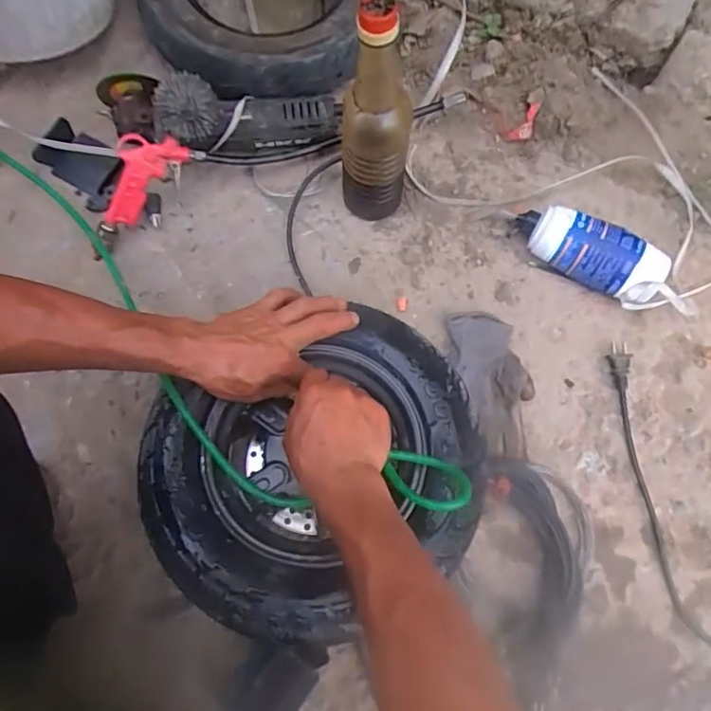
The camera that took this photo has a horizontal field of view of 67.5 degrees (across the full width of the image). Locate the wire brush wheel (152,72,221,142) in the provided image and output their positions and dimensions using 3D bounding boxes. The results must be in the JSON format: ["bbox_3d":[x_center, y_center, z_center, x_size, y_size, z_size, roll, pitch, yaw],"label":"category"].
[{"bbox_3d":[-0.202,-0.295,0.635,0.075,0.045,0.073,-6,111,-15],"label":"wire brush wheel"}]

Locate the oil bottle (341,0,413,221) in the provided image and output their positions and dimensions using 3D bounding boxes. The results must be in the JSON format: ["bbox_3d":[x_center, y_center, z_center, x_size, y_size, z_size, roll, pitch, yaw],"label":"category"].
[{"bbox_3d":[0.020,-0.232,0.559,0.062,0.288,0.065,-18,79,-4],"label":"oil bottle"}]

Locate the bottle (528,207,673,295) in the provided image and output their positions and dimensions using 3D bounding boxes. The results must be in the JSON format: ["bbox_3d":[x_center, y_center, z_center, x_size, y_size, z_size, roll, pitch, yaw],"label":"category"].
[{"bbox_3d":[0.292,-0.122,0.651,0.157,0.061,0.068,29,80,6],"label":"bottle"}]

